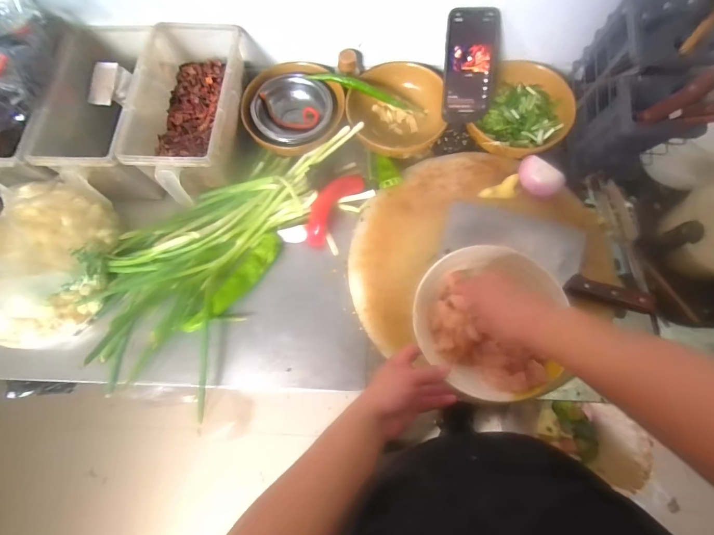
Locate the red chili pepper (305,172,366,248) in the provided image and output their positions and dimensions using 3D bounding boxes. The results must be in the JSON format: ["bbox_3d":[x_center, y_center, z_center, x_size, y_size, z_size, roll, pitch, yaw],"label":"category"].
[{"bbox_3d":[-0.048,-0.110,0.647,0.056,0.021,0.154,32,79,9],"label":"red chili pepper"}]

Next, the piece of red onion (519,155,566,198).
[{"bbox_3d":[0.309,-0.149,0.610,0.076,0.038,0.050,35,79,10],"label":"piece of red onion"}]

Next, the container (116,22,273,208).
[{"bbox_3d":[-0.280,-0.268,0.619,0.171,0.098,0.307,2,76,2],"label":"container"}]

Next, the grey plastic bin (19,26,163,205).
[{"bbox_3d":[-0.444,-0.271,0.645,0.164,0.138,0.310,0,76,1],"label":"grey plastic bin"}]

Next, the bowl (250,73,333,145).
[{"bbox_3d":[-0.121,-0.293,0.679,0.145,0.043,0.137,0,76,1],"label":"bowl"}]

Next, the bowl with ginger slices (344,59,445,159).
[{"bbox_3d":[0.069,-0.290,0.671,0.168,0.058,0.183,0,76,1],"label":"bowl with ginger slices"}]

